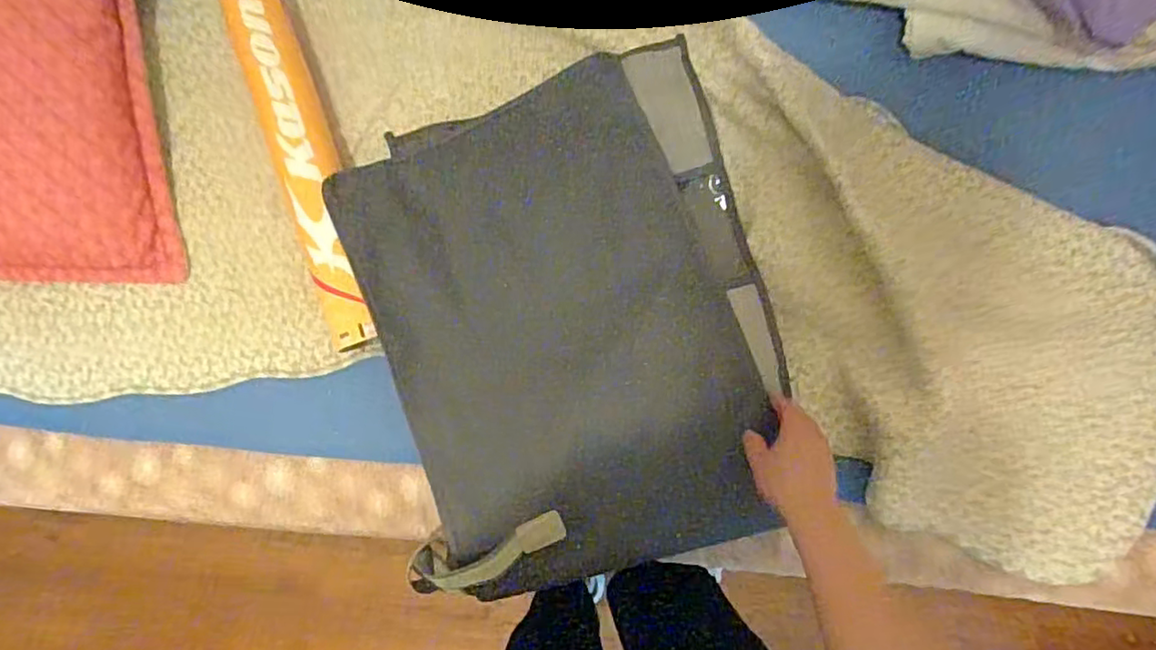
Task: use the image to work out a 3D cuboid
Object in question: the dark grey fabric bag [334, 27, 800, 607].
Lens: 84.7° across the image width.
[{"bbox_3d":[-0.013,-0.001,0.651,0.384,0.094,0.479,-16,95,6],"label":"dark grey fabric bag"}]

